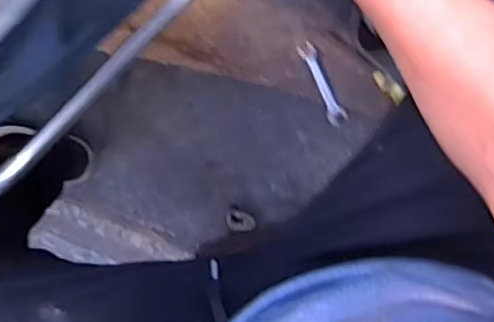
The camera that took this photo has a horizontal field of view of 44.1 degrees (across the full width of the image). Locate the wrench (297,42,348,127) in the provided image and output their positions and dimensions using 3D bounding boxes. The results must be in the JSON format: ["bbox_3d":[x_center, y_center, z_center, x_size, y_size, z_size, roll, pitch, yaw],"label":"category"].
[{"bbox_3d":[0.119,-0.122,0.967,0.028,0.013,0.136,-26,97,5],"label":"wrench"}]

